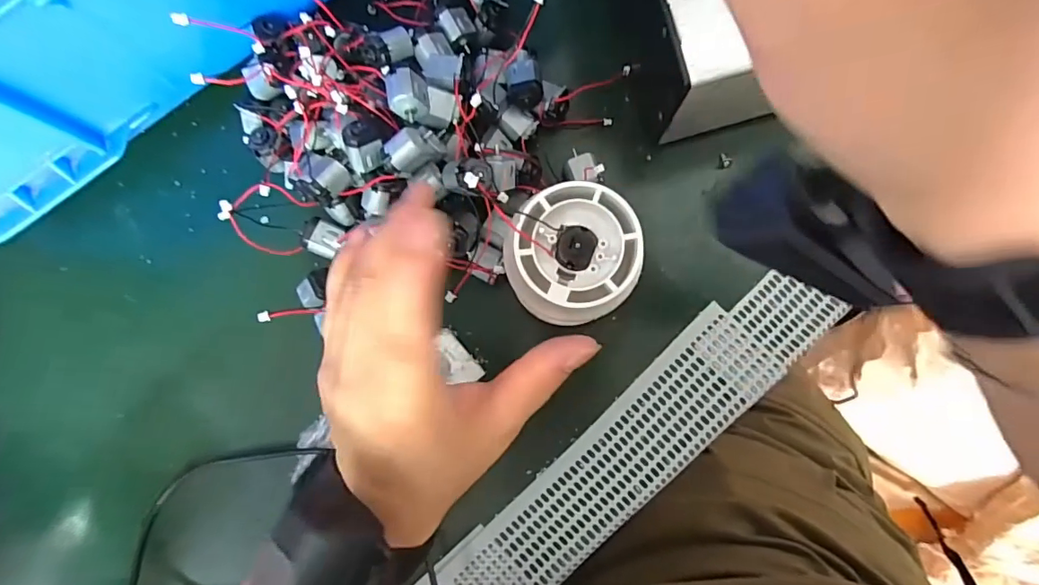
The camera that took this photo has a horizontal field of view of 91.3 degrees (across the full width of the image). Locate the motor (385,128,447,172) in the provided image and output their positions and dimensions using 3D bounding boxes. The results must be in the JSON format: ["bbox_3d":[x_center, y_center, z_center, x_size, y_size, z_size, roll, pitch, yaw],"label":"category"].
[{"bbox_3d":[-0.053,-0.073,0.252,0.026,0.020,0.015,-44,81,-1],"label":"motor"}]

